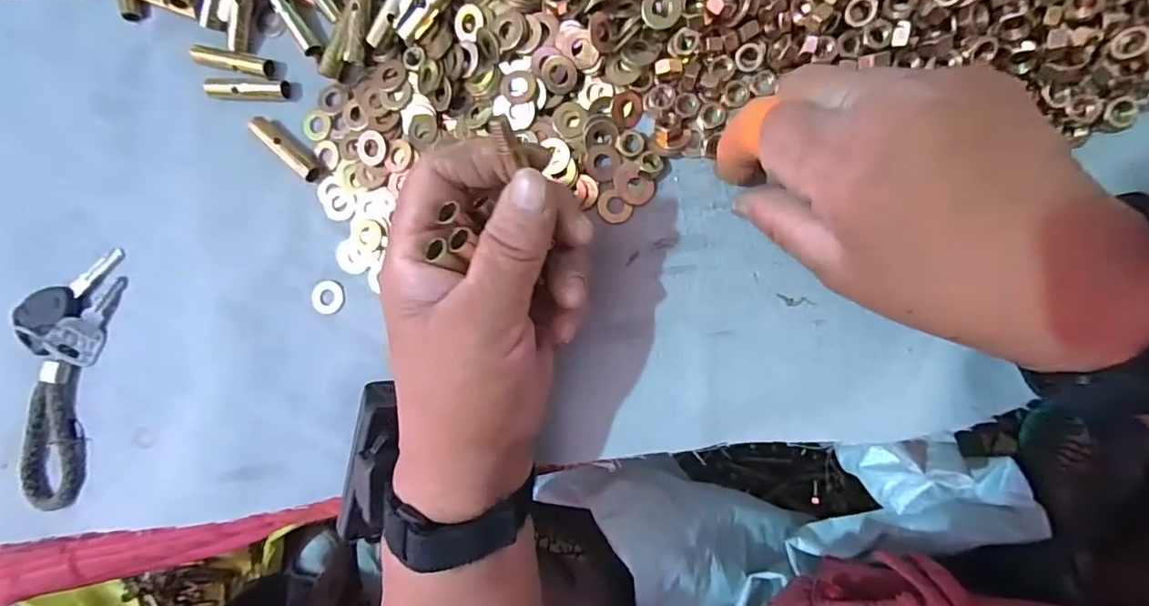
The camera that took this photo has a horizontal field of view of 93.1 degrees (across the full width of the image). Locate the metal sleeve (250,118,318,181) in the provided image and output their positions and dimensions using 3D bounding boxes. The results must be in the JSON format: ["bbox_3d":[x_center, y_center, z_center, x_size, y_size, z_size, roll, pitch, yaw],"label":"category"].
[{"bbox_3d":[-0.149,-0.079,0.278,0.046,0.009,0.010,40,97,7],"label":"metal sleeve"}]

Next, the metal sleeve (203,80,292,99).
[{"bbox_3d":[-0.170,-0.111,0.282,0.044,0.008,0.009,1,91,10],"label":"metal sleeve"}]

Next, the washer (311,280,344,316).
[{"bbox_3d":[-0.126,-0.003,0.277,0.016,0.004,0.017,2,92,10],"label":"washer"}]

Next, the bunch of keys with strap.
[{"bbox_3d":[-0.285,0.039,0.296,0.054,0.011,0.138,10,93,10],"label":"bunch of keys with strap"}]

